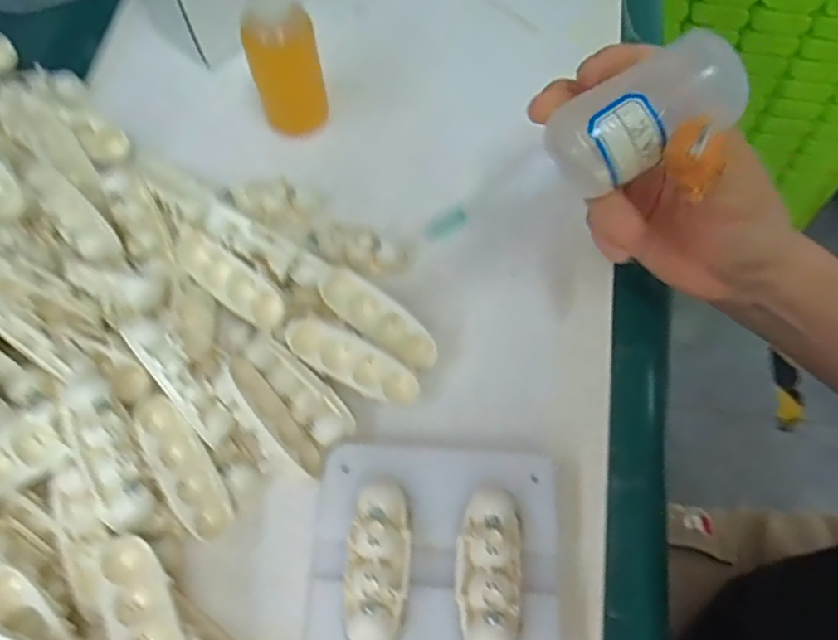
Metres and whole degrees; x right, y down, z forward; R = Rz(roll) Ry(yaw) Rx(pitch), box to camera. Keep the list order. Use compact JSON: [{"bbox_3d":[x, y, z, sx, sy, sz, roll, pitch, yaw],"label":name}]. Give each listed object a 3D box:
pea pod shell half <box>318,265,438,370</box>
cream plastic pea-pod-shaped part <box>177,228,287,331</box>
[{"bbox_3d":[-0.019,-0.001,0.311,0.064,0.015,0.018,37,71,0],"label":"pea pod shell half"},{"bbox_3d":[-0.093,-0.020,0.318,0.066,0.013,0.019,35,71,13],"label":"cream plastic pea-pod-shaped part"}]

